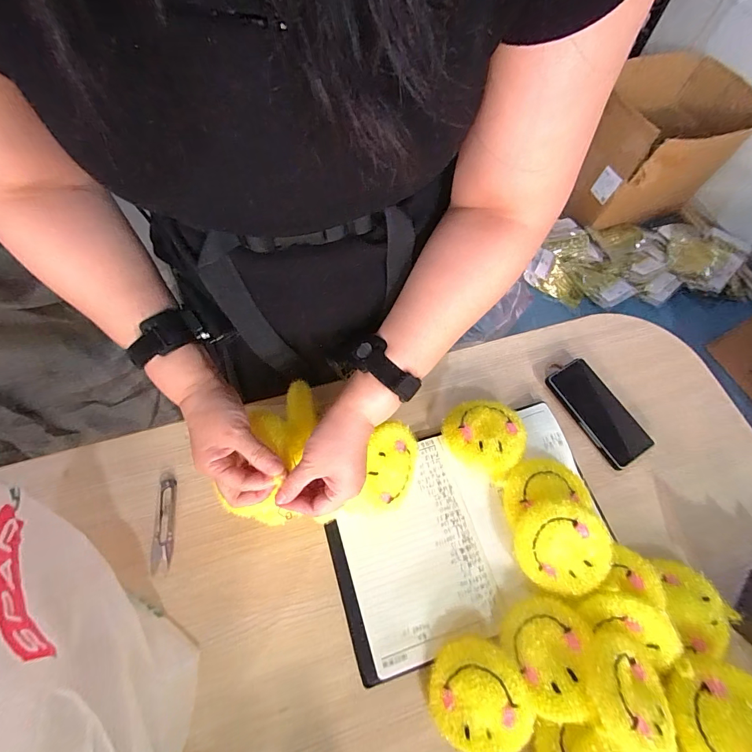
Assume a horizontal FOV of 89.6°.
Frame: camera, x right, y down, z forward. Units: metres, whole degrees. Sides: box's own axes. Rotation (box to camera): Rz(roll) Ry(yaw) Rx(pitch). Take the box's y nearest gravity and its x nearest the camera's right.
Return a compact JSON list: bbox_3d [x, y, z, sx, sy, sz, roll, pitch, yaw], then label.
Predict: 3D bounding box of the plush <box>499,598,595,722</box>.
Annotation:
[{"bbox_3d":[0.189,0.308,0.420,0.085,0.046,0.112,19,66,6],"label":"plush"}]

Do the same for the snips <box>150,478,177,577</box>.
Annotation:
[{"bbox_3d":[-0.279,0.196,0.501,0.025,0.004,0.116,-4,66,-4],"label":"snips"}]

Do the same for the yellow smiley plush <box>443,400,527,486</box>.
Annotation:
[{"bbox_3d":[0.153,0.085,0.539,0.107,0.049,0.103,1,66,-2],"label":"yellow smiley plush"}]

